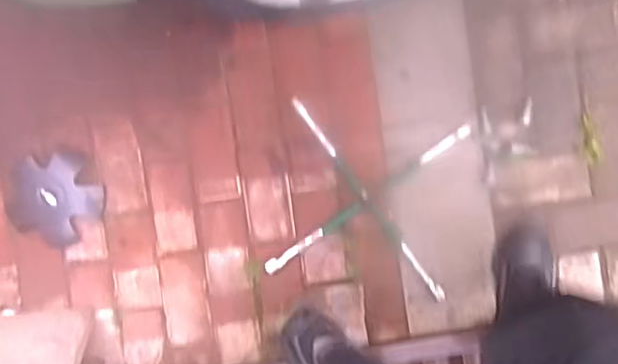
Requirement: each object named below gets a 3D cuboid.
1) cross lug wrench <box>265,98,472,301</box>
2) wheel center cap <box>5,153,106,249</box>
[{"bbox_3d":[0.120,0.034,1.336,0.359,0.047,0.354,9,93,6],"label":"cross lug wrench"},{"bbox_3d":[-0.540,0.032,1.393,0.209,0.029,0.184,21,94,5],"label":"wheel center cap"}]

